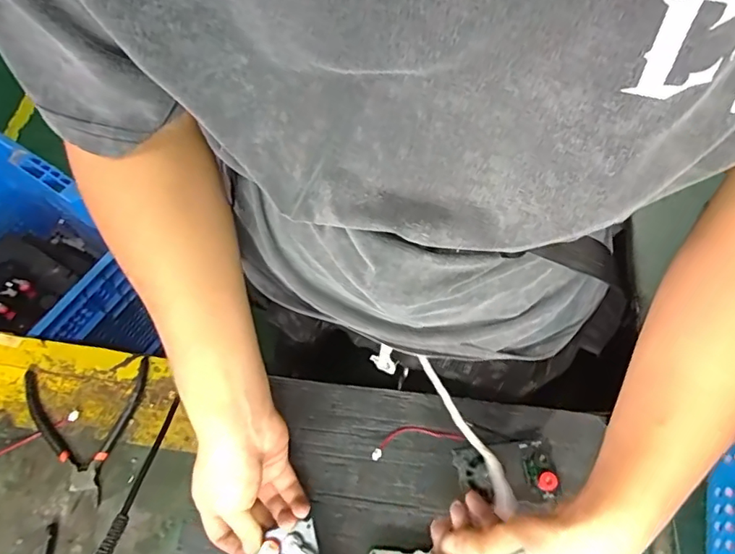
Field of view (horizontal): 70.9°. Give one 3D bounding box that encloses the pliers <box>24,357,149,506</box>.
[{"bbox_3d":[-0.290,0.156,0.526,0.125,0.009,0.132,-8,66,-3],"label":"pliers"}]

